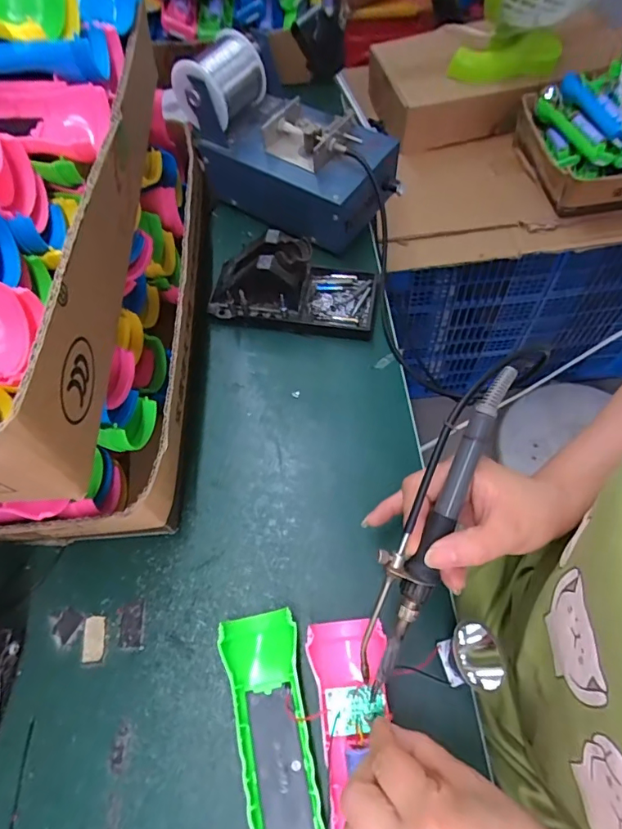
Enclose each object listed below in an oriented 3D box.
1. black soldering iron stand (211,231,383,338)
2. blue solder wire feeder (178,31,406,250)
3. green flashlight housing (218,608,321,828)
[{"bbox_3d":[-0.015,-0.127,0.447,0.157,0.074,0.075,8,65,6],"label":"black soldering iron stand"},{"bbox_3d":[-0.023,-0.285,0.485,0.224,0.124,0.112,32,69,16],"label":"blue solder wire feeder"},{"bbox_3d":[-0.023,0.210,0.300,0.046,0.026,0.155,-12,64,-3],"label":"green flashlight housing"}]

